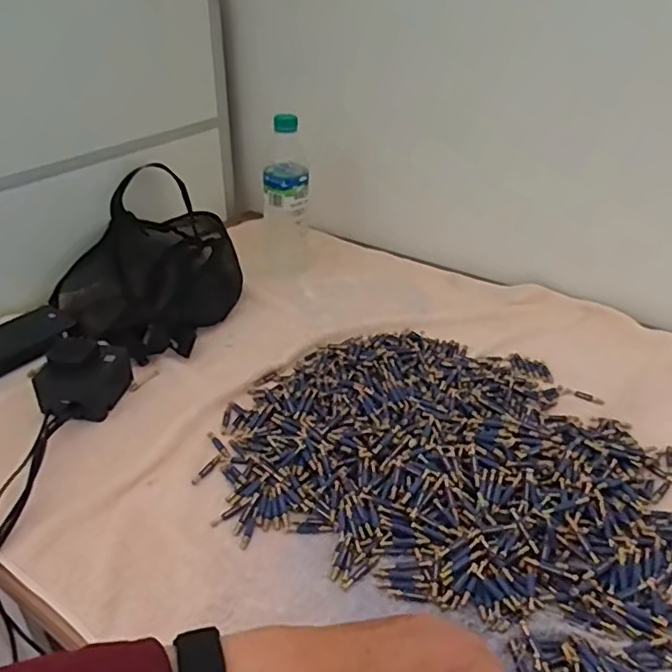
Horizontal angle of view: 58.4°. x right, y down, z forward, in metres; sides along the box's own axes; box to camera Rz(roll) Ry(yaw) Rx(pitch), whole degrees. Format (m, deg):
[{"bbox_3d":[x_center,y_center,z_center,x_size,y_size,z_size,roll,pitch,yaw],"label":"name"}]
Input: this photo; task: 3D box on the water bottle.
[{"bbox_3d":[-0.074,-0.194,0.850,0.073,0.208,0.076,-2,33,-5],"label":"water bottle"}]

